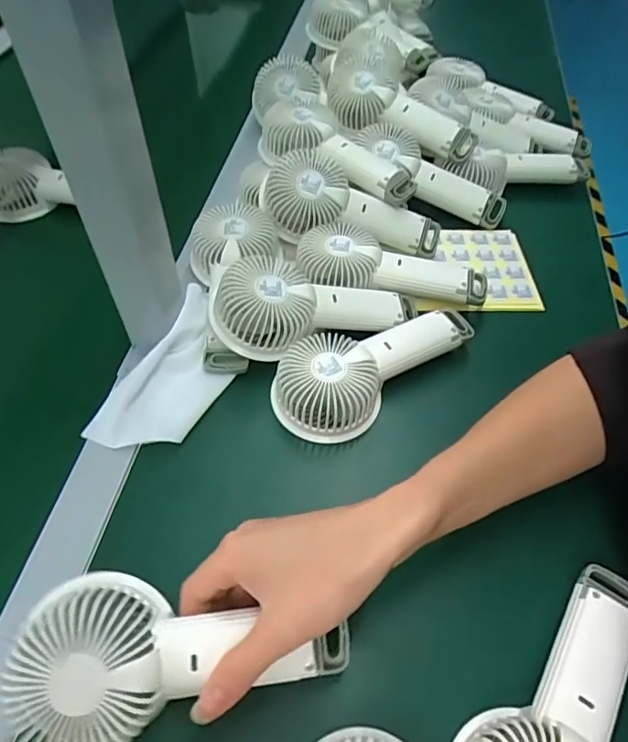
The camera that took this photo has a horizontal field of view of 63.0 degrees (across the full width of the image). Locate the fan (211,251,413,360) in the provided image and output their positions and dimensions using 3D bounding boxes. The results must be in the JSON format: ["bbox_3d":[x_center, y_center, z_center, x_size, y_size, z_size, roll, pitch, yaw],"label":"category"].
[{"bbox_3d":[0.005,-0.058,0.451,0.187,0.052,0.078,-3,54,-19],"label":"fan"}]

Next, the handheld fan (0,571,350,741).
[{"bbox_3d":[-0.068,0.154,0.281,0.175,0.029,0.083,2,54,-10],"label":"handheld fan"}]

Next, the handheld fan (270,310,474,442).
[{"bbox_3d":[0.049,-0.011,0.432,0.179,0.036,0.078,-31,61,-22],"label":"handheld fan"}]

